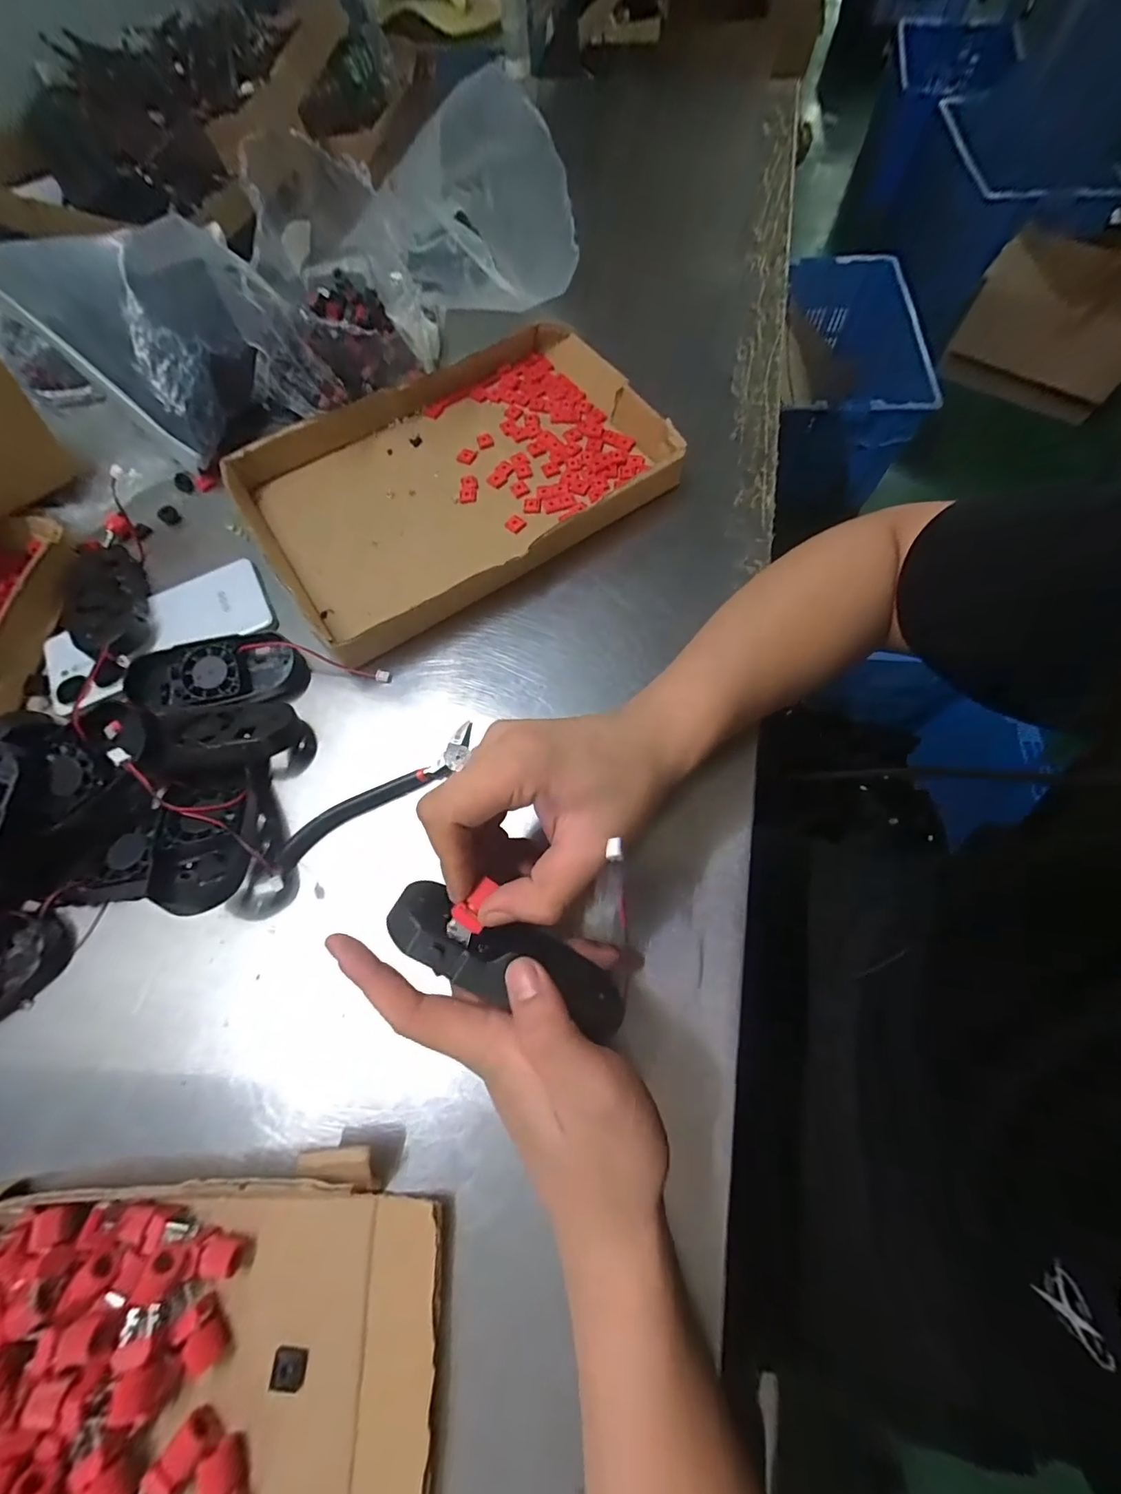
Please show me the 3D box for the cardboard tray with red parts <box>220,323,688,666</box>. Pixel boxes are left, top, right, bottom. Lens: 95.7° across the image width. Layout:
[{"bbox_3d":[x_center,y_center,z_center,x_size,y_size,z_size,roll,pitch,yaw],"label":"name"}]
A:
[{"bbox_3d":[-0.080,-0.226,0.411,0.324,0.038,0.234,-32,70,-10],"label":"cardboard tray with red parts"}]

